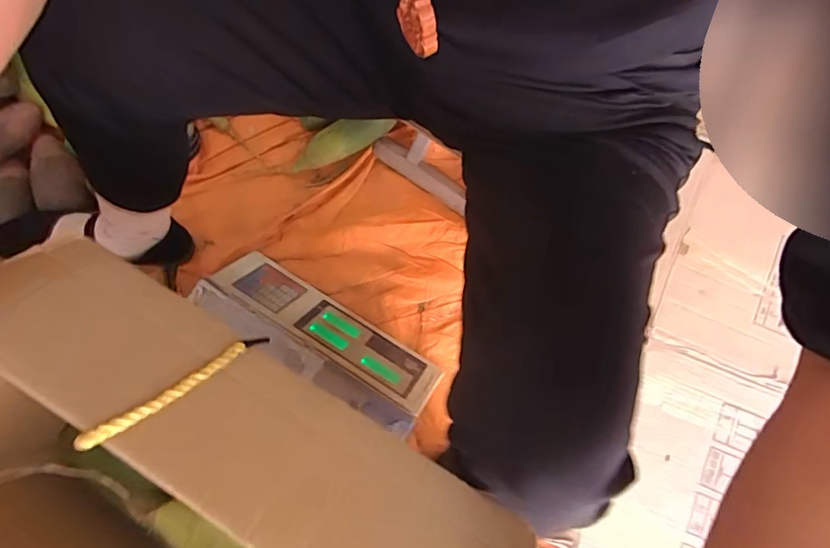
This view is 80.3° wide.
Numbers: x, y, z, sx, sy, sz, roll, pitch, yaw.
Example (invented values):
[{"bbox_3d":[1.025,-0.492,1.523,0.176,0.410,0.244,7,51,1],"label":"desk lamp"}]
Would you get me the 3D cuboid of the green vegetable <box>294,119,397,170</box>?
[{"bbox_3d":[-0.111,-0.204,0.757,0.162,0.051,0.046,-27,77,-5],"label":"green vegetable"}]

